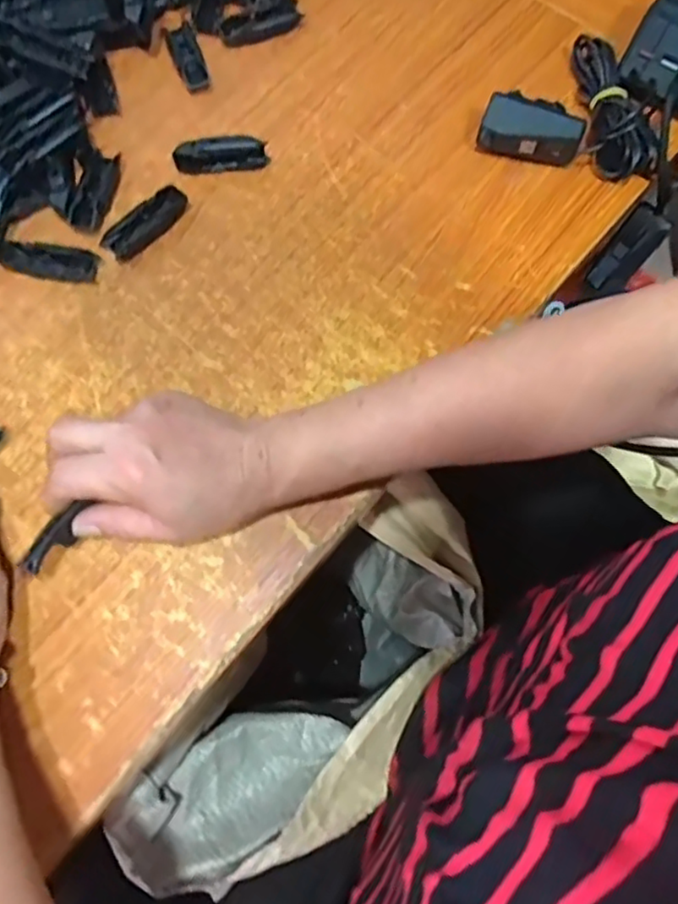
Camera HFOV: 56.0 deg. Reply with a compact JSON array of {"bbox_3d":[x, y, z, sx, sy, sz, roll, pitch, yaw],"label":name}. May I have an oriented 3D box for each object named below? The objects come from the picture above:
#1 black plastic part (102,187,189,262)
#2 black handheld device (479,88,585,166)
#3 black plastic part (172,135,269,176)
[{"bbox_3d":[-0.136,-0.162,0.447,0.023,0.011,0.065,44,77,10],"label":"black plastic part"},{"bbox_3d":[0.137,-0.229,0.459,0.069,0.037,0.032,18,74,3],"label":"black handheld device"},{"bbox_3d":[-0.085,-0.214,0.458,0.066,0.021,0.012,-6,74,-4],"label":"black plastic part"}]

